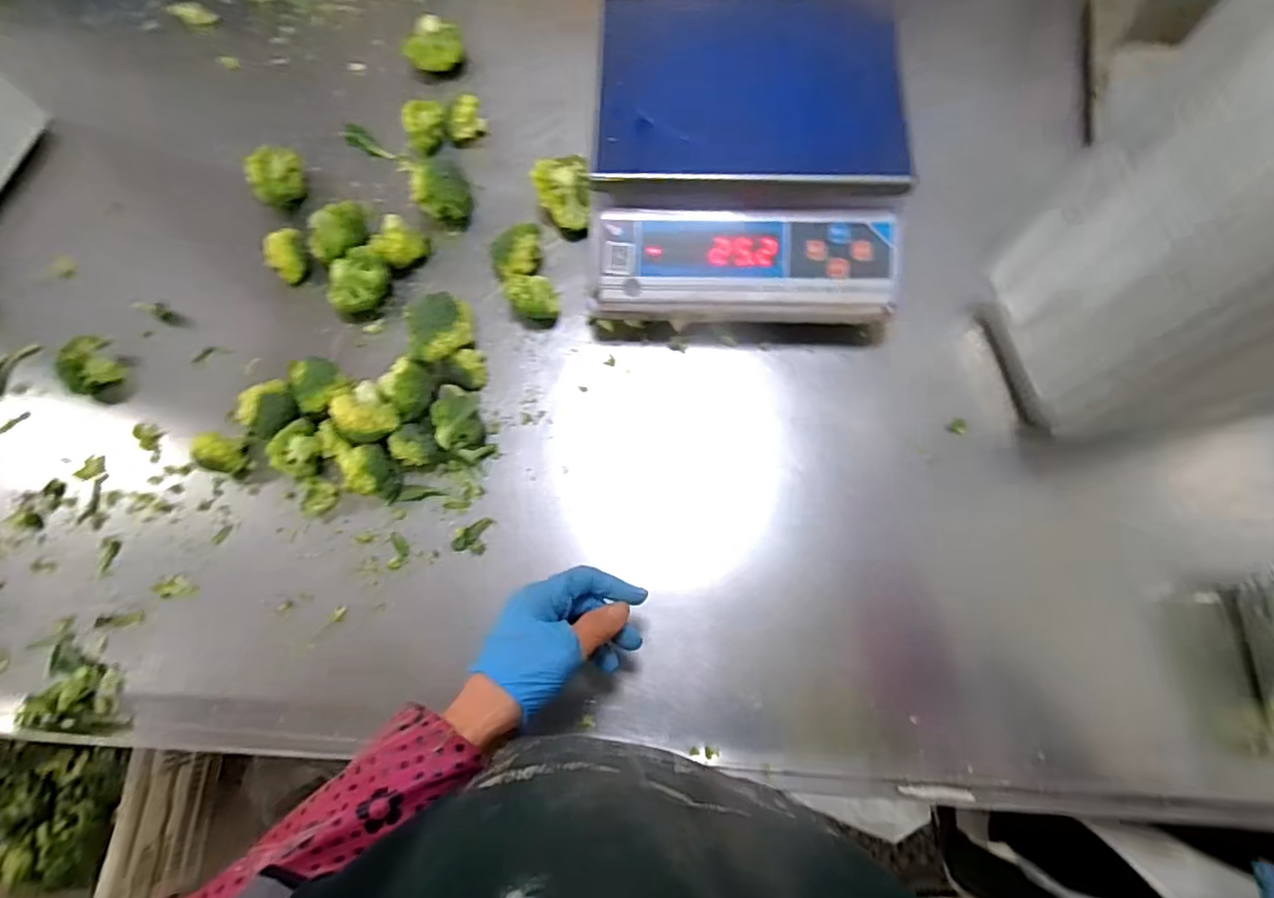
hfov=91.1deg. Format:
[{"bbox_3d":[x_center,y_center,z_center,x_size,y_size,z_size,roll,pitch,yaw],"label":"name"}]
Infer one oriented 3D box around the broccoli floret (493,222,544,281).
[{"bbox_3d":[-0.118,-0.190,0.616,0.054,0.043,0.044,-7,74,-1],"label":"broccoli floret"}]

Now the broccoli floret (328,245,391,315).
[{"bbox_3d":[-0.266,-0.157,0.602,0.064,0.046,0.043,-44,78,-10],"label":"broccoli floret"}]

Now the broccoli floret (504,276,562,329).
[{"bbox_3d":[-0.099,-0.143,0.605,0.043,0.040,0.042,0,74,1],"label":"broccoli floret"}]

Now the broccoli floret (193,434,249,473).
[{"bbox_3d":[-0.367,0.005,0.552,0.024,0.042,0.030,10,74,4],"label":"broccoli floret"}]

